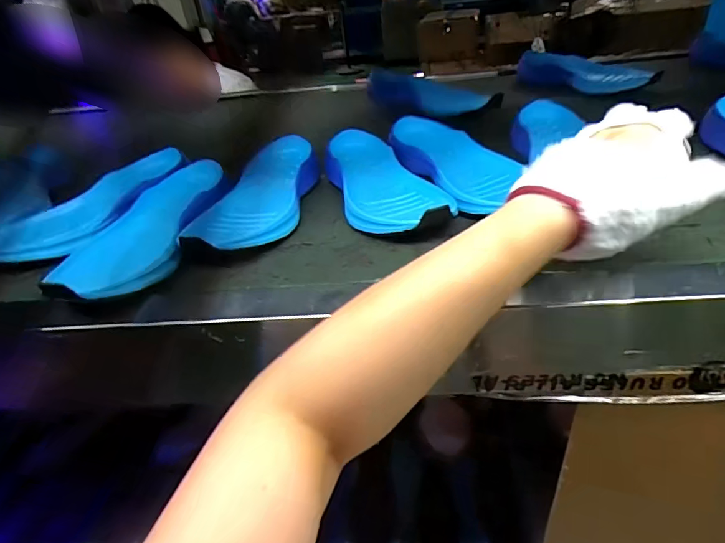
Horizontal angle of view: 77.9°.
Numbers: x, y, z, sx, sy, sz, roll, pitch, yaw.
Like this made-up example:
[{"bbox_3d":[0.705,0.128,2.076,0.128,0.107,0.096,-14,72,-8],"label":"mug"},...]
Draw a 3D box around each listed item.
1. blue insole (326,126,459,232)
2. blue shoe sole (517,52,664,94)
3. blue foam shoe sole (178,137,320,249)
[{"bbox_3d":[0.025,-0.102,0.503,0.106,0.062,0.223,-14,35,-11],"label":"blue insole"},{"bbox_3d":[0.391,-0.355,0.797,0.251,0.048,0.092,25,45,38],"label":"blue shoe sole"},{"bbox_3d":[-0.120,-0.086,0.512,0.096,0.058,0.248,0,34,10],"label":"blue foam shoe sole"}]

